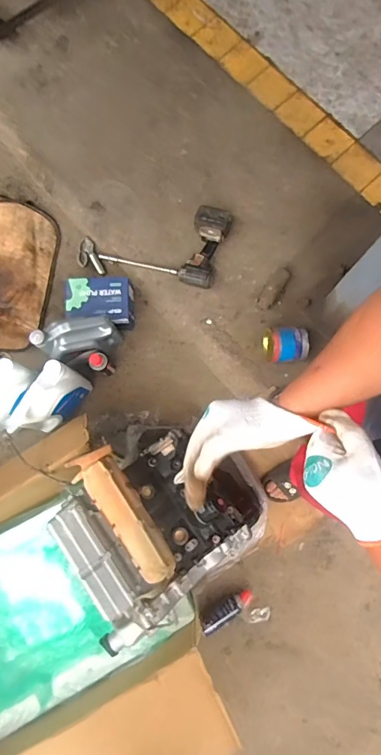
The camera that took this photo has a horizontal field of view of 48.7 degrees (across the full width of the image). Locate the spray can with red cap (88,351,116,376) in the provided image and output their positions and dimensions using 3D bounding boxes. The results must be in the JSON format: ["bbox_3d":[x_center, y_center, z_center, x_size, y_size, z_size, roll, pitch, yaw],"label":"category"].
[{"bbox_3d":[-0.297,-0.043,1.410,0.060,0.172,0.058,-40,80,-6],"label":"spray can with red cap"}]

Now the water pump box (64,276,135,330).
[{"bbox_3d":[-0.314,-0.260,1.468,0.222,0.116,0.161,1,78,2],"label":"water pump box"}]

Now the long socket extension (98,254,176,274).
[{"bbox_3d":[-0.191,-0.411,1.516,0.316,0.012,0.018,16,79,17],"label":"long socket extension"}]

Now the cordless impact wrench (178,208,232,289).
[{"bbox_3d":[0.051,-0.457,1.469,0.127,0.091,0.278,19,82,4],"label":"cordless impact wrench"}]

